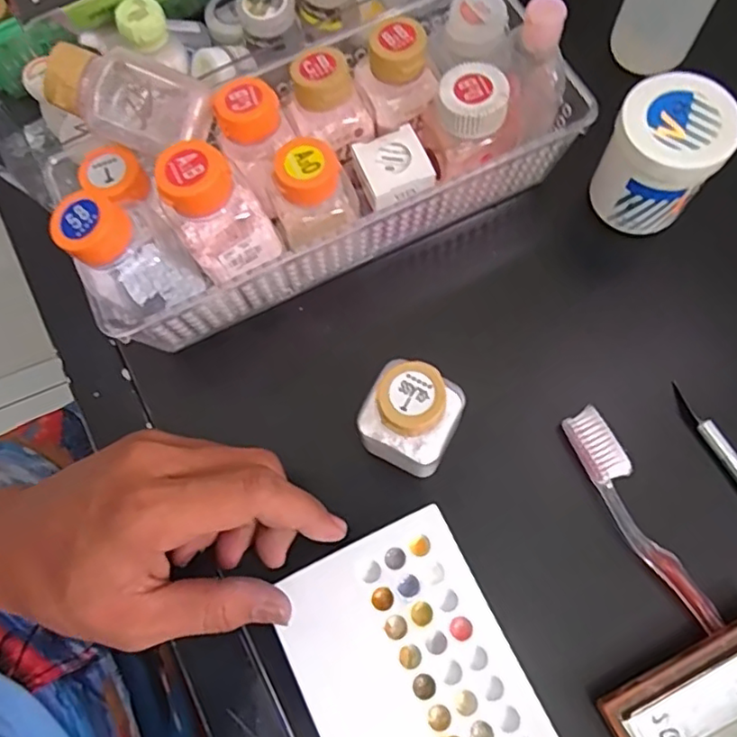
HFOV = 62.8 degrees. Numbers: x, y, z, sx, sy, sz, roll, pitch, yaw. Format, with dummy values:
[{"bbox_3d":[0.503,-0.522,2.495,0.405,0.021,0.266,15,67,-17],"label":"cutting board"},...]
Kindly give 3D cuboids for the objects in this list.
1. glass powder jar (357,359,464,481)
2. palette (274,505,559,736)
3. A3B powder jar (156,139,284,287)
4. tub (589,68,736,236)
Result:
[{"bbox_3d":[0.018,0.024,0.281,0.041,0.061,0.039,27,75,11],"label":"glass powder jar"},{"bbox_3d":[0.025,0.151,0.271,0.093,0.006,0.151,-26,73,-5],"label":"palette"},{"bbox_3d":[-0.073,-0.075,0.282,0.038,0.060,0.040,-33,73,-7],"label":"A3B powder jar"},{"bbox_3d":[0.151,-0.109,0.316,0.053,0.063,0.050,-1,72,3],"label":"tub"}]

